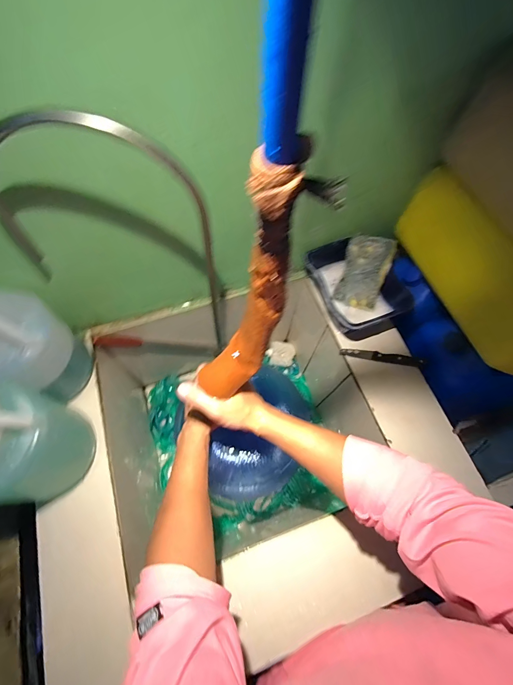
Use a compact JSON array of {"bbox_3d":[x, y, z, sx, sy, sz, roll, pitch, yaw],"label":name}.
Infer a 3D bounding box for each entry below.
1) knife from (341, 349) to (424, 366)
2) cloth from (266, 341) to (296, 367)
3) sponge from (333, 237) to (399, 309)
[{"bbox_3d":[0.261,0.031,0.649,0.169,0.020,0.024,6,65,0],"label":"knife"},{"bbox_3d":[0.076,0.035,0.981,0.084,0.031,0.067,7,65,0],"label":"cloth"},{"bbox_3d":[0.224,-0.146,0.654,0.088,0.023,0.143,20,102,22],"label":"sponge"}]

